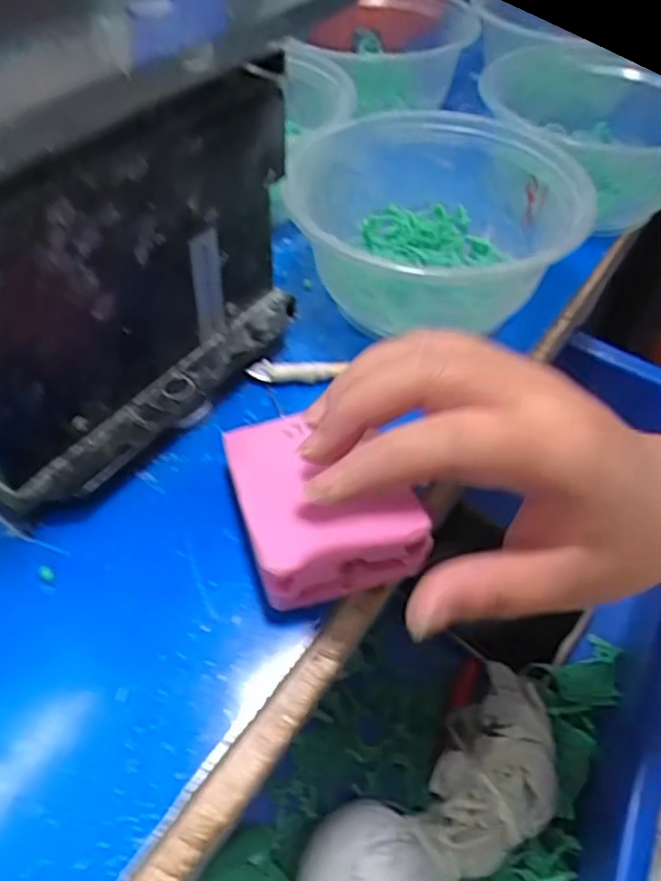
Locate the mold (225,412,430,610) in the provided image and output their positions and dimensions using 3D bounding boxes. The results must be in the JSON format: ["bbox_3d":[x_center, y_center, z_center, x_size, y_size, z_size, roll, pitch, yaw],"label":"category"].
[{"bbox_3d":[-0.005,0.020,0.251,0.057,0.024,0.074,-14,51,-15],"label":"mold"}]

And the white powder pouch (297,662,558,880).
[{"bbox_3d":[0.051,0.167,0.307,0.150,0.040,0.059,-32,58,-28],"label":"white powder pouch"}]

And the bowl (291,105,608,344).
[{"bbox_3d":[0.051,-0.099,0.323,0.123,0.053,0.135,2,49,-2],"label":"bowl"}]

